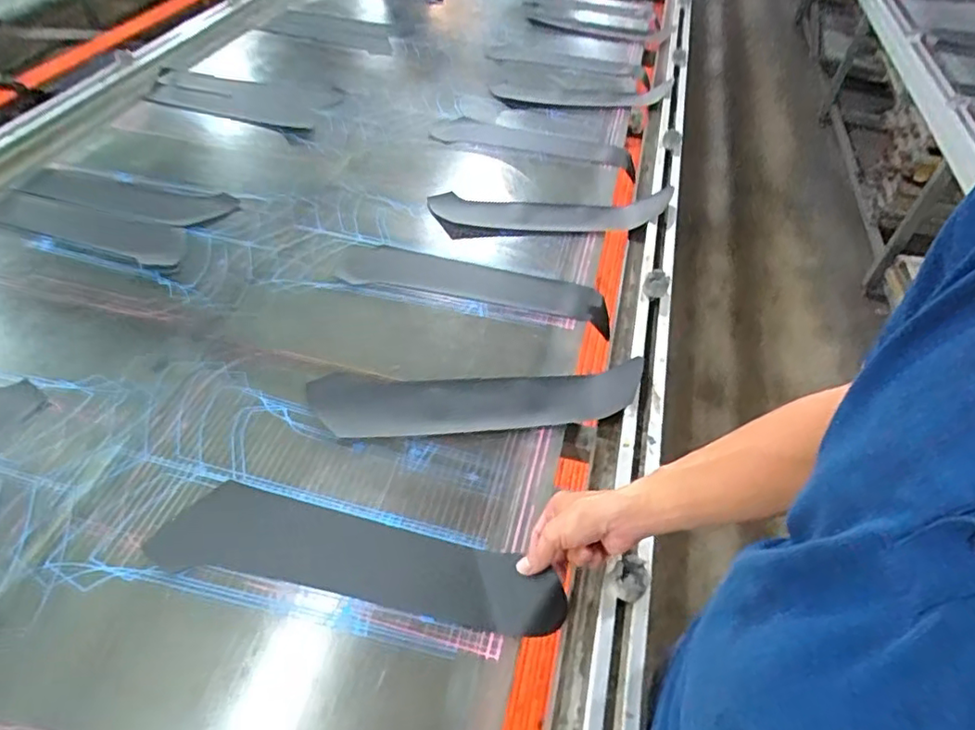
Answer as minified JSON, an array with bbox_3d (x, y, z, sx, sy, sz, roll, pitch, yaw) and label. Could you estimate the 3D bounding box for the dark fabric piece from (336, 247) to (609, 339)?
[{"bbox_3d":[-0.020,-0.138,0.998,0.437,0.024,0.107,12,40,12],"label":"dark fabric piece"}]

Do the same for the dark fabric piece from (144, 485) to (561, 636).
[{"bbox_3d":[-0.141,0.211,0.669,0.442,0.027,0.101,10,47,7],"label":"dark fabric piece"}]

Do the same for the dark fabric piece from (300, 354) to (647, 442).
[{"bbox_3d":[-0.016,0.038,0.814,0.444,0.049,0.114,-1,47,-5],"label":"dark fabric piece"}]

